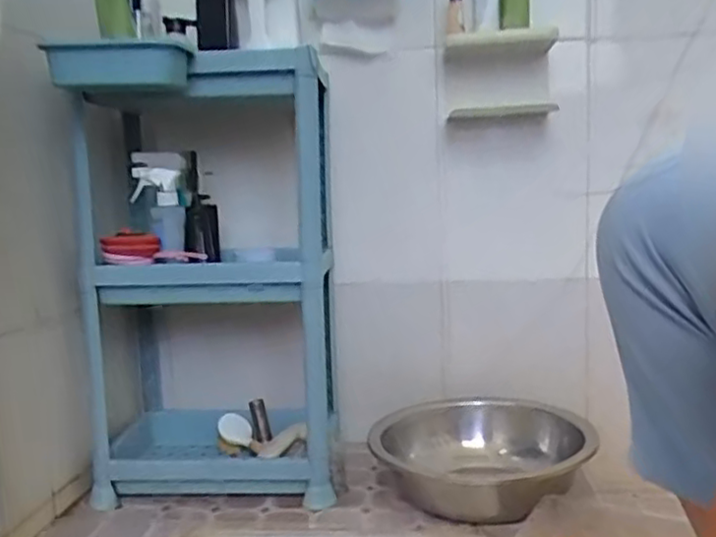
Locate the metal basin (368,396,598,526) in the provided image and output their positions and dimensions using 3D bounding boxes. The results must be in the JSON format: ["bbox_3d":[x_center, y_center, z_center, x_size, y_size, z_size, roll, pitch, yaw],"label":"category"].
[{"bbox_3d":[0.181,0.286,1.026,0.308,0.108,0.314,-1,7,0],"label":"metal basin"}]

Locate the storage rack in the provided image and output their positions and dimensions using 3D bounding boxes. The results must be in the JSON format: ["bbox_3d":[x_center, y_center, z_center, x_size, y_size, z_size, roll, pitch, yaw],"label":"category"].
[{"bbox_3d":[-0.255,-0.002,1.117,0.416,0.679,0.311,-3,8,-1],"label":"storage rack"}]

